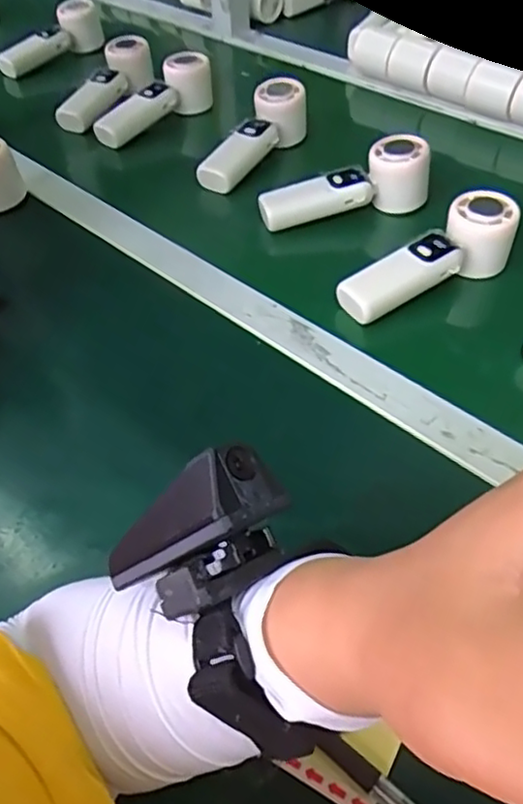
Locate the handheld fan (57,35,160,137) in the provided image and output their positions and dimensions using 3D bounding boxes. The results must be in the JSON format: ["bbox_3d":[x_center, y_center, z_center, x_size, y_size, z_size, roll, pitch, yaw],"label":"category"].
[{"bbox_3d":[-0.195,-0.393,0.797,0.047,0.046,0.165,24,67,23],"label":"handheld fan"}]

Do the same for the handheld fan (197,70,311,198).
[{"bbox_3d":[-0.011,-0.293,0.690,0.057,0.058,0.149,22,53,22],"label":"handheld fan"}]

